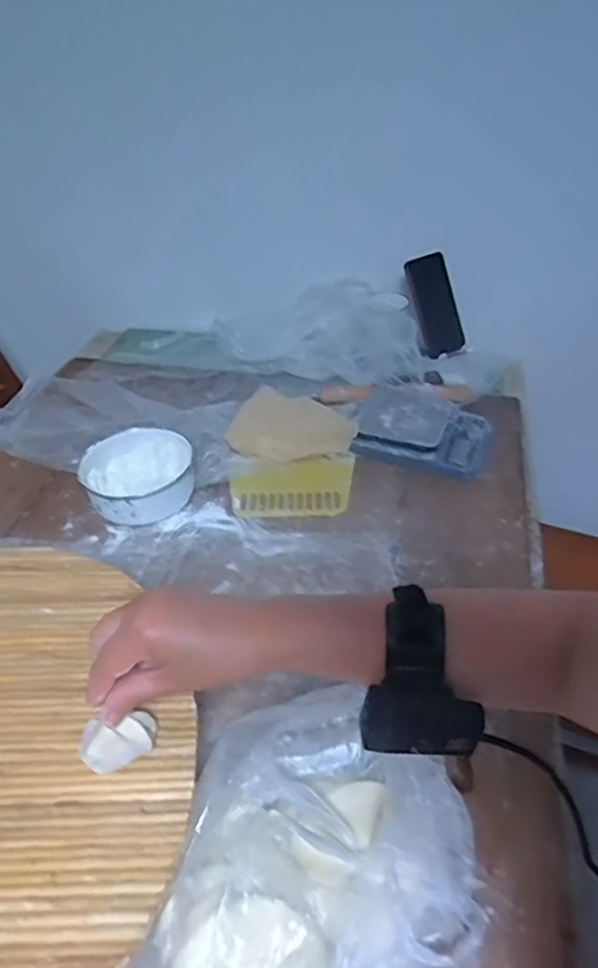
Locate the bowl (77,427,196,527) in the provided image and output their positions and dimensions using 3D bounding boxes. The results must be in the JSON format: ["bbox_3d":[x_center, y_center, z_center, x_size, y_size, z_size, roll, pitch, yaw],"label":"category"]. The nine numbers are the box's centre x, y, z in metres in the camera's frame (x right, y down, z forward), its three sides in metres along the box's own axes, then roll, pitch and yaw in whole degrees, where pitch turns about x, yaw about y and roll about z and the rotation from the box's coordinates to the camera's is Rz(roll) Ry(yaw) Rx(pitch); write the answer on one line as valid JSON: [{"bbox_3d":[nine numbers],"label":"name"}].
[{"bbox_3d":[-0.210,-0.016,0.817,0.137,0.056,0.152,-22,44,-22],"label":"bowl"}]

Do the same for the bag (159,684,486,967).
[{"bbox_3d":[0.002,0.284,0.418,0.186,0.108,0.235,23,46,27],"label":"bag"}]

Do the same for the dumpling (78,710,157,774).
[{"bbox_3d":[-0.121,0.172,0.418,0.048,0.023,0.027,-17,42,-16],"label":"dumpling"}]

